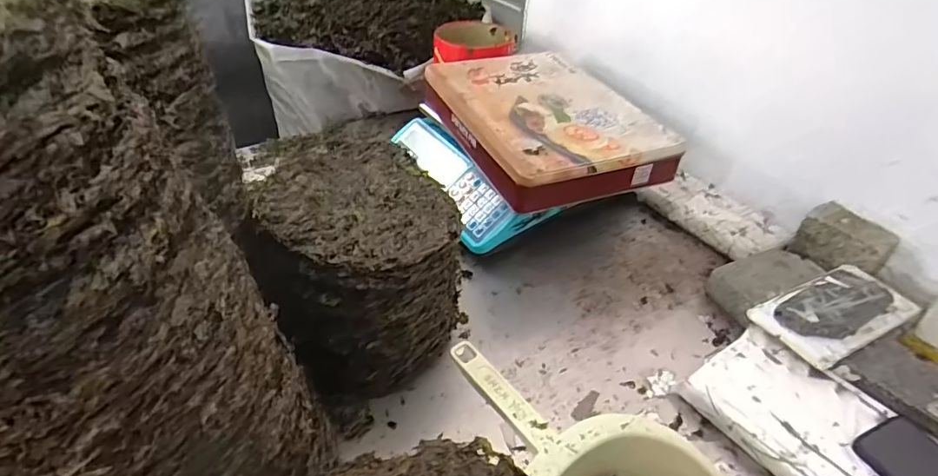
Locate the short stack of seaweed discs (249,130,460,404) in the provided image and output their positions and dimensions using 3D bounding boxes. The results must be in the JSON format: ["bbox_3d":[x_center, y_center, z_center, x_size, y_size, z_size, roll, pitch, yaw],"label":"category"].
[{"bbox_3d":[-0.109,0.032,0.573,0.190,0.194,0.190,-28,48,-34],"label":"short stack of seaweed discs"}]

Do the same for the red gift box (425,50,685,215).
[{"bbox_3d":[0.118,-0.195,0.822,0.288,0.068,0.387,-13,41,-20],"label":"red gift box"}]

